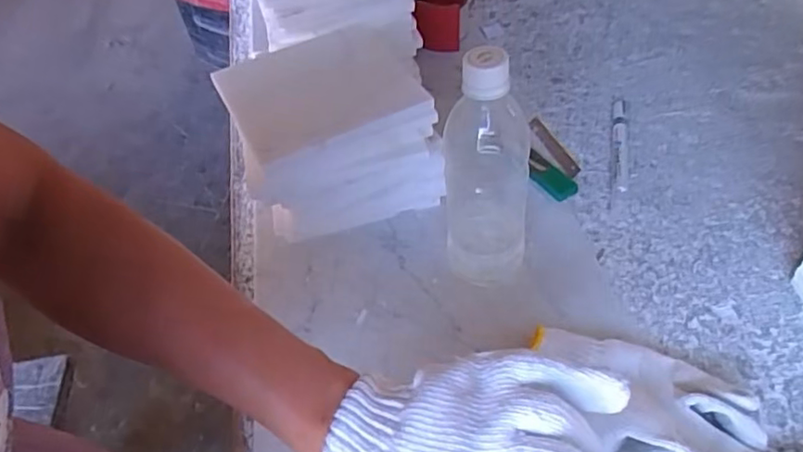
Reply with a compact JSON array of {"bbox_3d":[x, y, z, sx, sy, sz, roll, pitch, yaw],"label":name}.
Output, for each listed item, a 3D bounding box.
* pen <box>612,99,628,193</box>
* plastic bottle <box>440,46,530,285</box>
[{"bbox_3d":[0.232,-0.085,0.641,0.016,0.017,0.139,6,49,11],"label":"pen"},{"bbox_3d":[0.068,-0.039,0.472,0.066,0.217,0.059,-3,48,3],"label":"plastic bottle"}]

